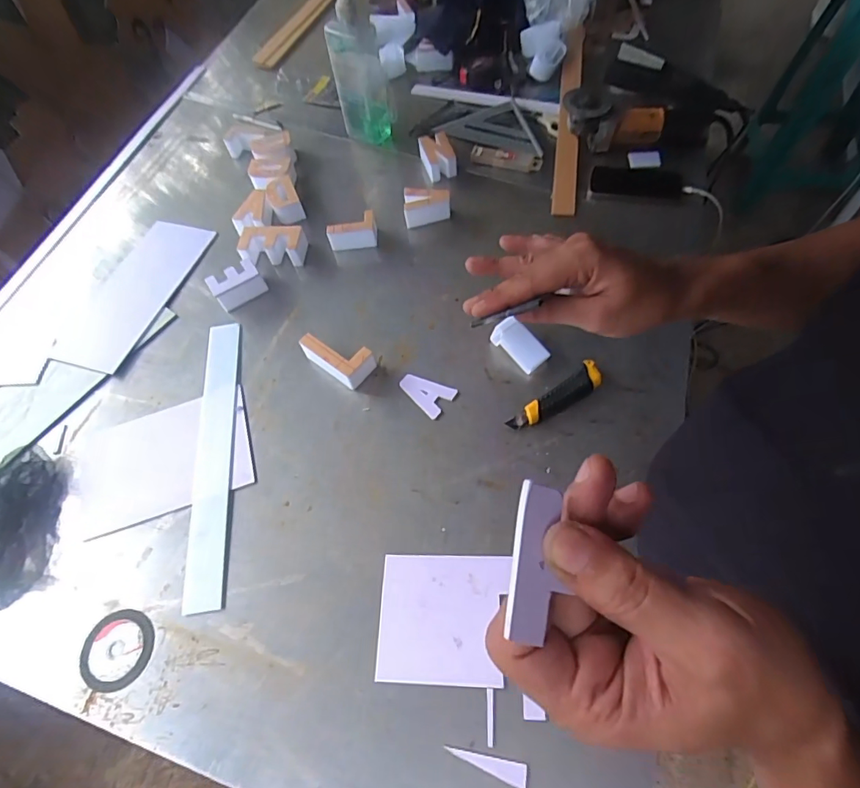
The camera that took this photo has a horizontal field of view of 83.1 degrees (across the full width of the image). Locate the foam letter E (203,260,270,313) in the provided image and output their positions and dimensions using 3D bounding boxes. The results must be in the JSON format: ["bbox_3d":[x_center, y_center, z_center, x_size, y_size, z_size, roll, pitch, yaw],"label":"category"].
[{"bbox_3d":[-0.328,-0.187,0.830,0.086,0.043,0.052,-31,63,-10],"label":"foam letter E"}]

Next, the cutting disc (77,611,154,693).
[{"bbox_3d":[-0.381,0.311,0.592,0.085,0.004,0.085,-2,63,4],"label":"cutting disc"}]

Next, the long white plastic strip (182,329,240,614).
[{"bbox_3d":[-0.315,0.079,0.709,0.055,0.009,0.439,-11,62,5],"label":"long white plastic strip"}]

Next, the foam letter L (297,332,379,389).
[{"bbox_3d":[-0.138,-0.058,0.733,0.110,0.042,0.056,31,69,20],"label":"foam letter L"}]

